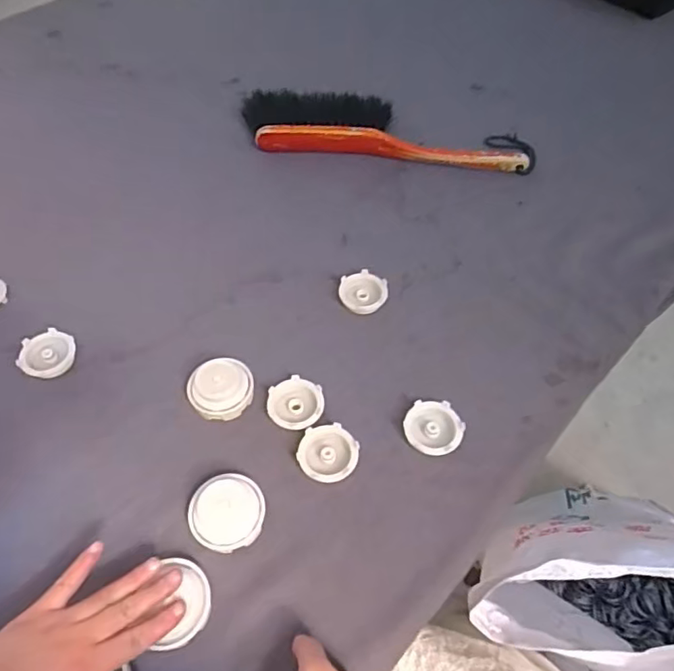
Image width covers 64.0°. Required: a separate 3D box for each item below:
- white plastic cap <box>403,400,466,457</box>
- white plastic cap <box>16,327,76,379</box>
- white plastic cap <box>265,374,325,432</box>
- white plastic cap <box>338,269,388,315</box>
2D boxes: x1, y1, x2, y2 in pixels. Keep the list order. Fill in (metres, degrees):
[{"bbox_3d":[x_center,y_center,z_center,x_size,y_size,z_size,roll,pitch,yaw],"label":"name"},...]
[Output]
[{"bbox_3d":[0.091,0.087,0.510,0.052,0.013,0.054,-1,60,2],"label":"white plastic cap"},{"bbox_3d":[-0.296,0.022,0.556,0.054,0.023,0.049,-37,65,-17],"label":"white plastic cap"},{"bbox_3d":[-0.040,0.067,0.525,0.053,0.017,0.052,-1,60,2],"label":"white plastic cap"},{"bbox_3d":[0.030,-0.047,0.613,0.053,0.019,0.050,-1,60,2],"label":"white plastic cap"}]

